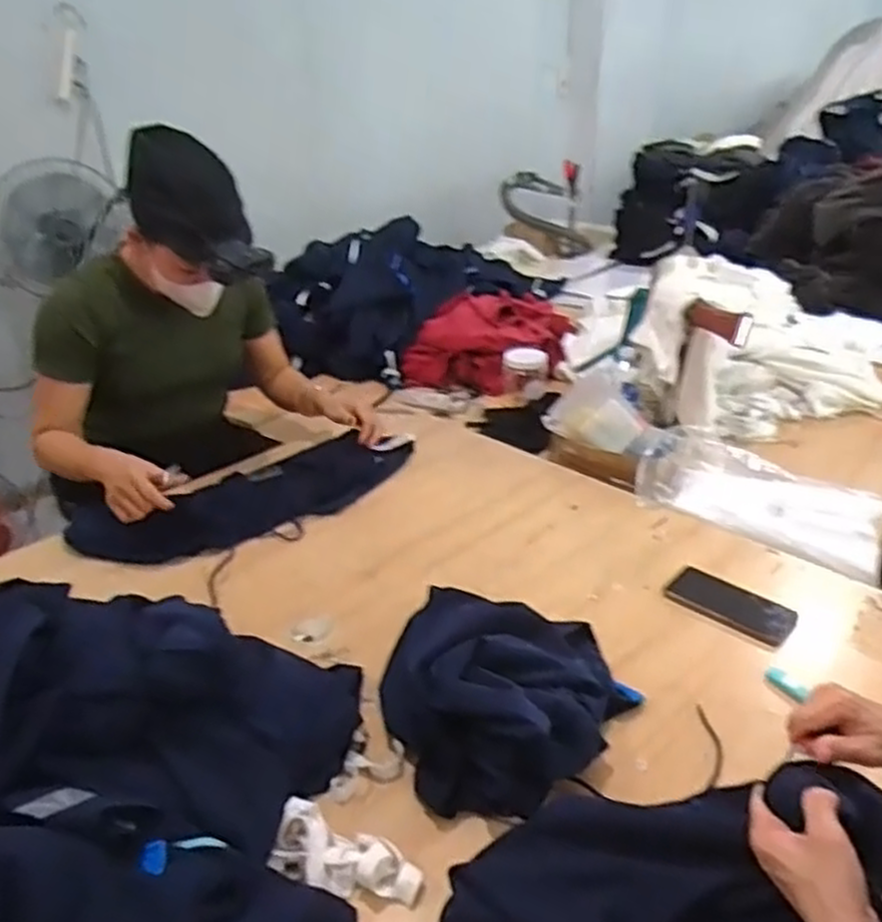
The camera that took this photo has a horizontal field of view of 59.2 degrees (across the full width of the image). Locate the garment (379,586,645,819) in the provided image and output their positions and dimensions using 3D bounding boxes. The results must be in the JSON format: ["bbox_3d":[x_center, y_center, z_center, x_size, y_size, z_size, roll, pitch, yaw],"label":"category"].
[{"bbox_3d":[0.074,0.252,0.870,0.287,0.086,0.293,2,28,6],"label":"garment"}]

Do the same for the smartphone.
[{"bbox_3d":[0.403,0.199,1.079,0.081,0.009,0.167,-26,37,-38],"label":"smartphone"}]

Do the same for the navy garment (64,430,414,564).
[{"bbox_3d":[-0.300,0.049,1.332,0.584,0.065,0.180,-22,35,-34],"label":"navy garment"}]

